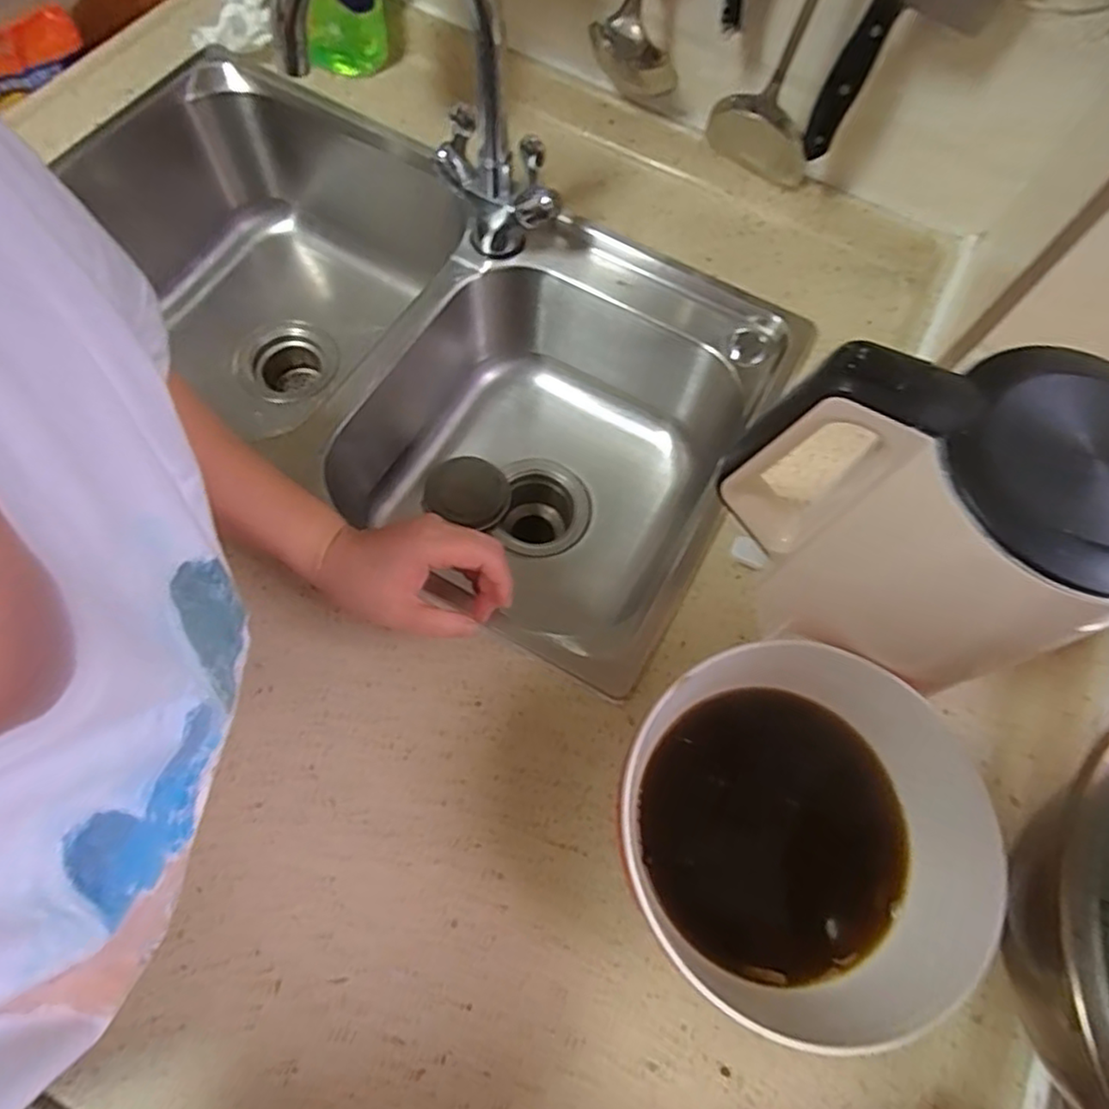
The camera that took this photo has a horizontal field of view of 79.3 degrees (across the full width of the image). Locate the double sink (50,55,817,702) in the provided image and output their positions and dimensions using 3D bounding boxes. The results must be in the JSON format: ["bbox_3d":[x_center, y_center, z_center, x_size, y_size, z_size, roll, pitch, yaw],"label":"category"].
[{"bbox_3d":[-0.166,-0.183,0.670,0.731,0.215,0.363,29,68,9],"label":"double sink"}]

